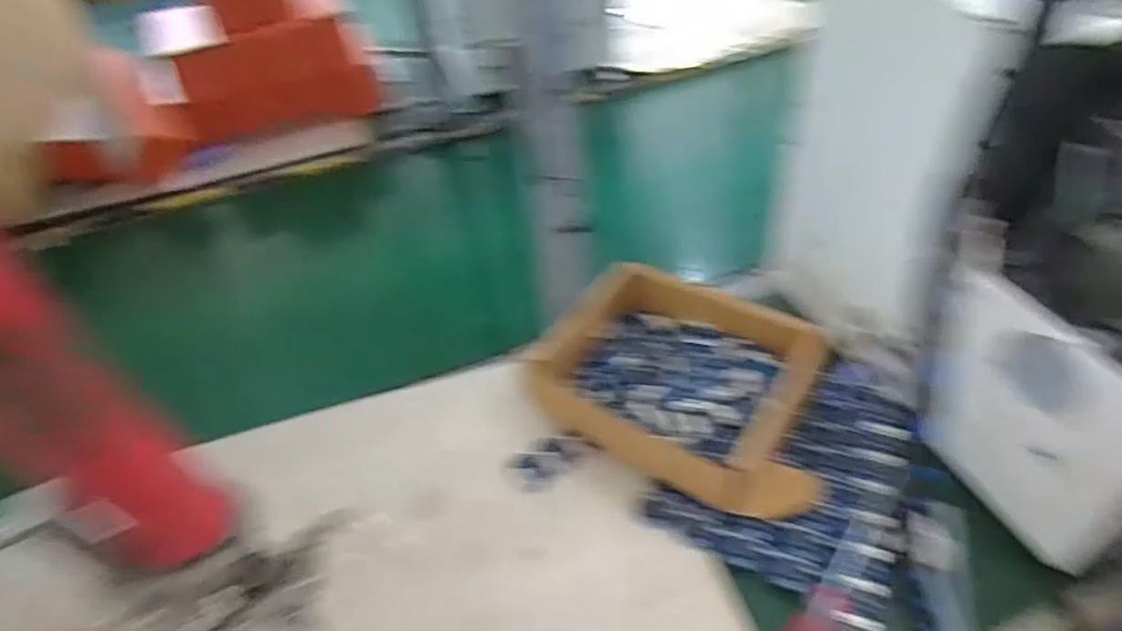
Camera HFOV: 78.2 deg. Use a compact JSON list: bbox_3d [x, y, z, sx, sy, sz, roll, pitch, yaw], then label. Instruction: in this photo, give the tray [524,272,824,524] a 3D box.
[{"bbox_3d":[0.088,0.044,0.506,0.228,0.055,0.158,24,52,28],"label":"tray"}]

